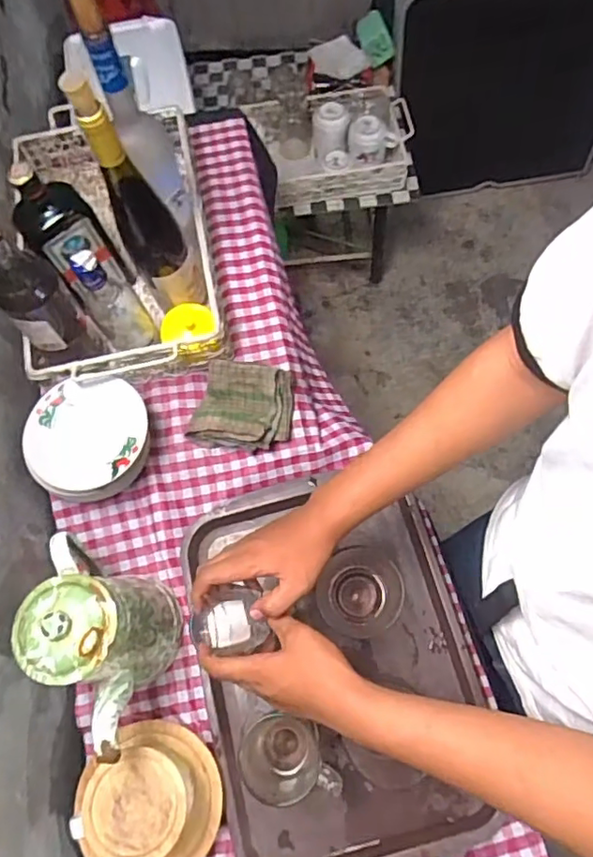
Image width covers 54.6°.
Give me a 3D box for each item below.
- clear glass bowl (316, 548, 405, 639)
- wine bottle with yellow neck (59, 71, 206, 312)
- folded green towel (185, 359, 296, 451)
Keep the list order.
[{"bbox_3d":[0.077,0.192,0.680,0.093,0.057,0.102,29,74,14],"label":"clear glass bowl"},{"bbox_3d":[-0.172,-0.256,0.649,0.081,0.316,0.079,-24,70,-5],"label":"wine bottle with yellow neck"},{"bbox_3d":[-0.069,-0.034,0.754,0.124,0.041,0.116,7,70,6],"label":"folded green towel"}]

